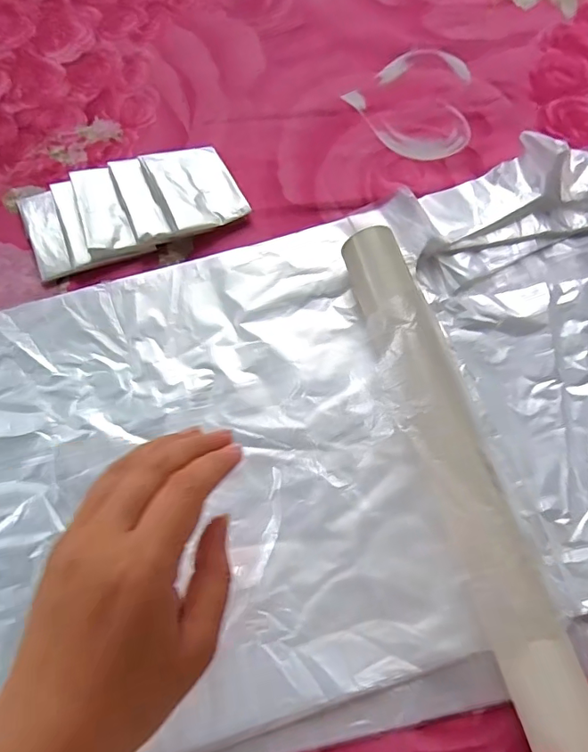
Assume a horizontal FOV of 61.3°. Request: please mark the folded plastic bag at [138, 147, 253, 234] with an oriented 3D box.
[{"bbox_3d":[-0.079,-0.155,0.406,0.061,0.016,0.081,-27,70,-7],"label":"folded plastic bag"}]

